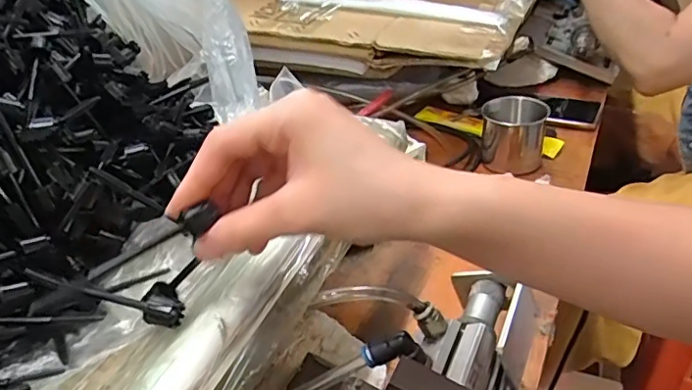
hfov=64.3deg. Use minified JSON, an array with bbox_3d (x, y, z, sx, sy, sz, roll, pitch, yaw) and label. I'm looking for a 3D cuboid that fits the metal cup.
[{"bbox_3d":[0.197,-0.073,0.652,0.071,0.074,0.072,-5,33,3],"label":"metal cup"}]

